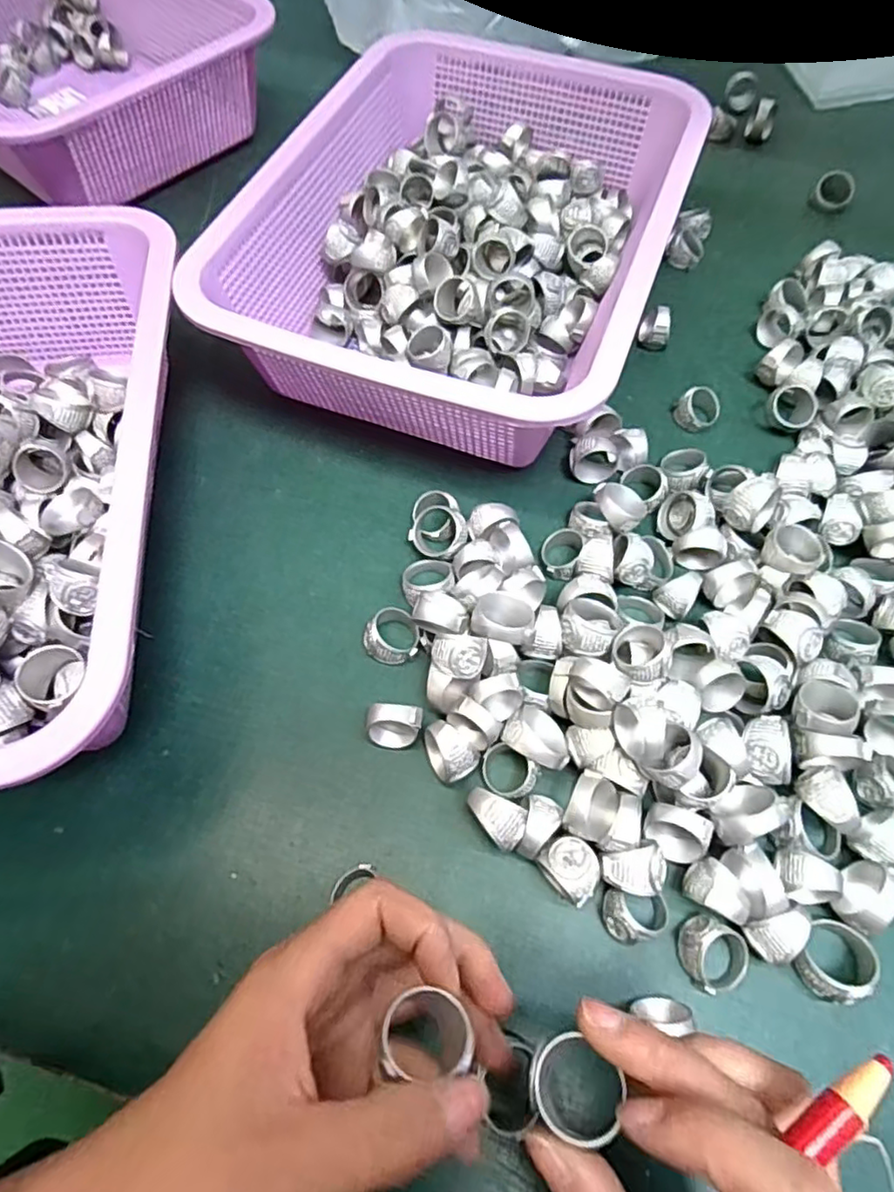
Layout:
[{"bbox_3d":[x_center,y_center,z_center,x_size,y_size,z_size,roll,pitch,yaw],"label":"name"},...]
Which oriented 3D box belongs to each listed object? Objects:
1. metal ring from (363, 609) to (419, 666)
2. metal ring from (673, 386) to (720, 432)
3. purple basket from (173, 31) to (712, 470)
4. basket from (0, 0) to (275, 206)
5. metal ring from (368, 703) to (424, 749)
[{"bbox_3d":[-0.026,0.020,0.308,0.025,0.017,0.025,0,62,0],"label":"metal ring"},{"bbox_3d":[0.147,-0.110,0.377,0.021,0.019,0.020,0,62,0],"label":"metal ring"},{"bbox_3d":[0.015,-0.215,0.394,0.220,0.085,0.290,19,64,9],"label":"purple basket"},{"bbox_3d":[-0.299,-0.408,0.487,0.295,0.079,0.227,41,69,18],"label":"basket"},{"bbox_3d":[-0.023,0.059,0.286,0.023,0.021,0.016,6,63,3],"label":"metal ring"}]

